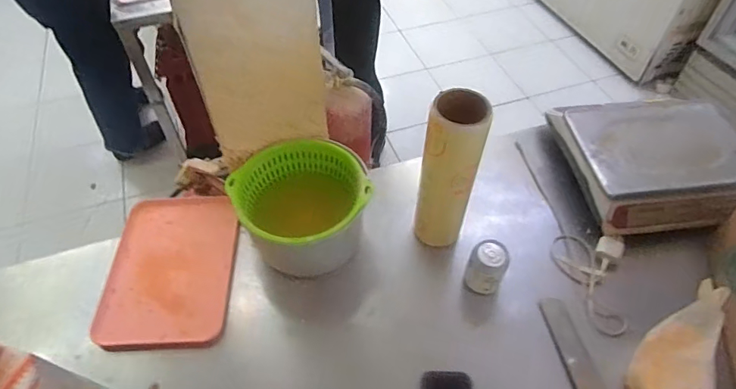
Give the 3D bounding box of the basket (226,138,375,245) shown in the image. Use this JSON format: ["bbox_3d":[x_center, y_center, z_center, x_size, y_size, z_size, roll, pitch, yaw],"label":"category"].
[{"bbox_3d":[-0.123,0.006,0.832,0.222,0.095,0.226,0,52,0],"label":"basket"}]

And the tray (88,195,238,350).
[{"bbox_3d":[-0.358,0.132,0.851,0.219,0.023,0.288,-2,52,-2],"label":"tray"}]

